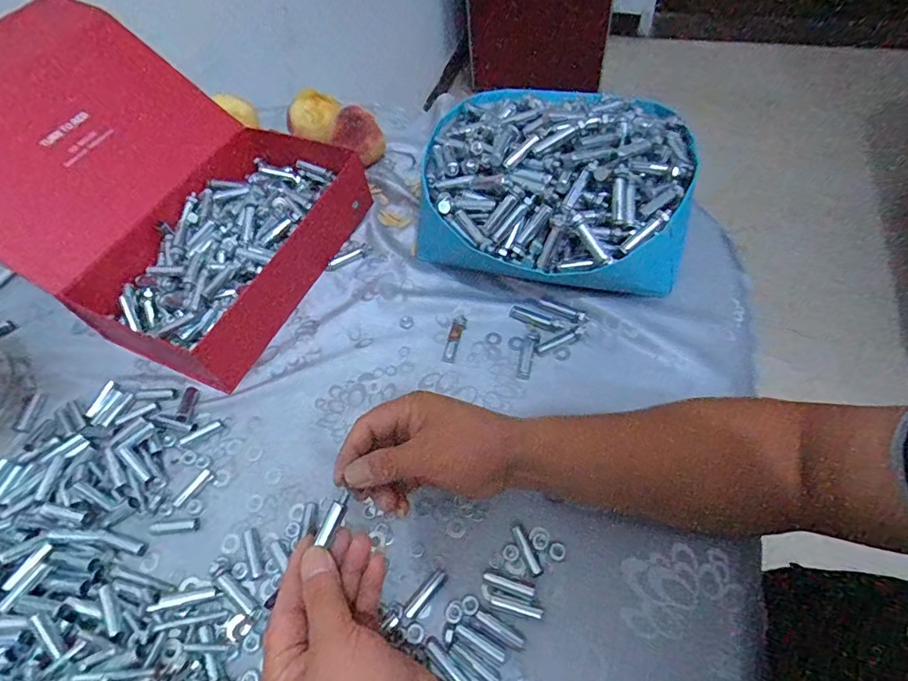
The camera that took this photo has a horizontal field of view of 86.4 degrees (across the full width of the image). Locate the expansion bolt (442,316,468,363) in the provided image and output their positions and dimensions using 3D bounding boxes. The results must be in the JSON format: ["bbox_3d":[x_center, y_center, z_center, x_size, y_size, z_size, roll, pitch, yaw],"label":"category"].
[{"bbox_3d":[0.000,-0.001,0.496,0.015,0.015,0.049,13,58,14],"label":"expansion bolt"}]

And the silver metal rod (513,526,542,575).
[{"bbox_3d":[0.058,0.165,0.382,0.007,0.004,0.038,-21,56,-9],"label":"silver metal rod"}]

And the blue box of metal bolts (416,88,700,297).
[{"bbox_3d":[0.106,-0.173,0.525,0.272,0.141,0.277,10,57,12],"label":"blue box of metal bolts"}]

